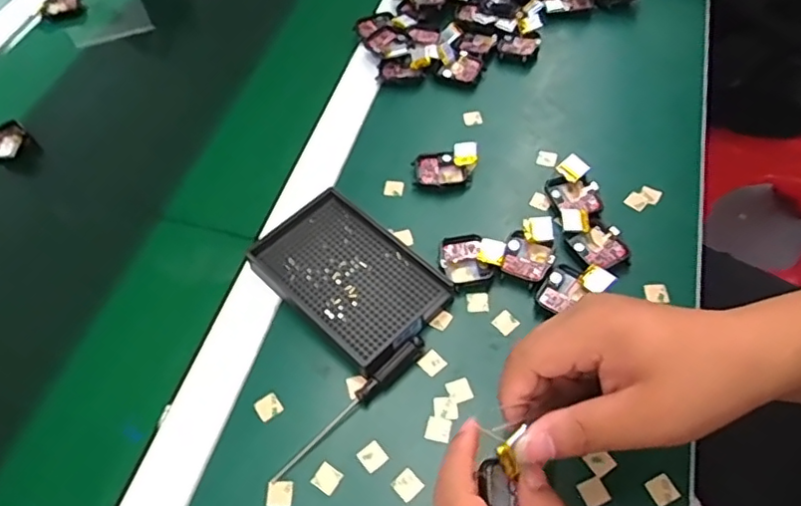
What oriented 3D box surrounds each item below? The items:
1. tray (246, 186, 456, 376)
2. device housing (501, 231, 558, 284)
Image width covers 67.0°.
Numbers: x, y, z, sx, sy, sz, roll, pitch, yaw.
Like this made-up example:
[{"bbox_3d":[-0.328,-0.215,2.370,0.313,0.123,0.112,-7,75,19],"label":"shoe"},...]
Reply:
[{"bbox_3d":[-0.040,0.017,0.458,0.141,0.025,0.091,38,66,27],"label":"tray"},{"bbox_3d":[0.097,0.003,0.459,0.037,0.008,0.038,23,60,20],"label":"device housing"}]

